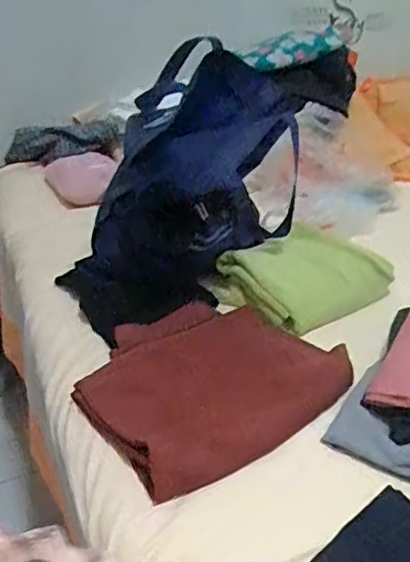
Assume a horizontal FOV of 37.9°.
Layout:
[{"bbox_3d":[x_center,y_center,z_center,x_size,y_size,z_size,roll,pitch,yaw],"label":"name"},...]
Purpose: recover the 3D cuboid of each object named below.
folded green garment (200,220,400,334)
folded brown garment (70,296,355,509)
[{"bbox_3d":[0.161,-0.014,0.914,0.263,0.060,0.165,-19,37,-32],"label":"folded green garment"},{"bbox_3d":[0.007,0.119,0.750,0.299,0.034,0.248,-19,37,-33],"label":"folded brown garment"}]

